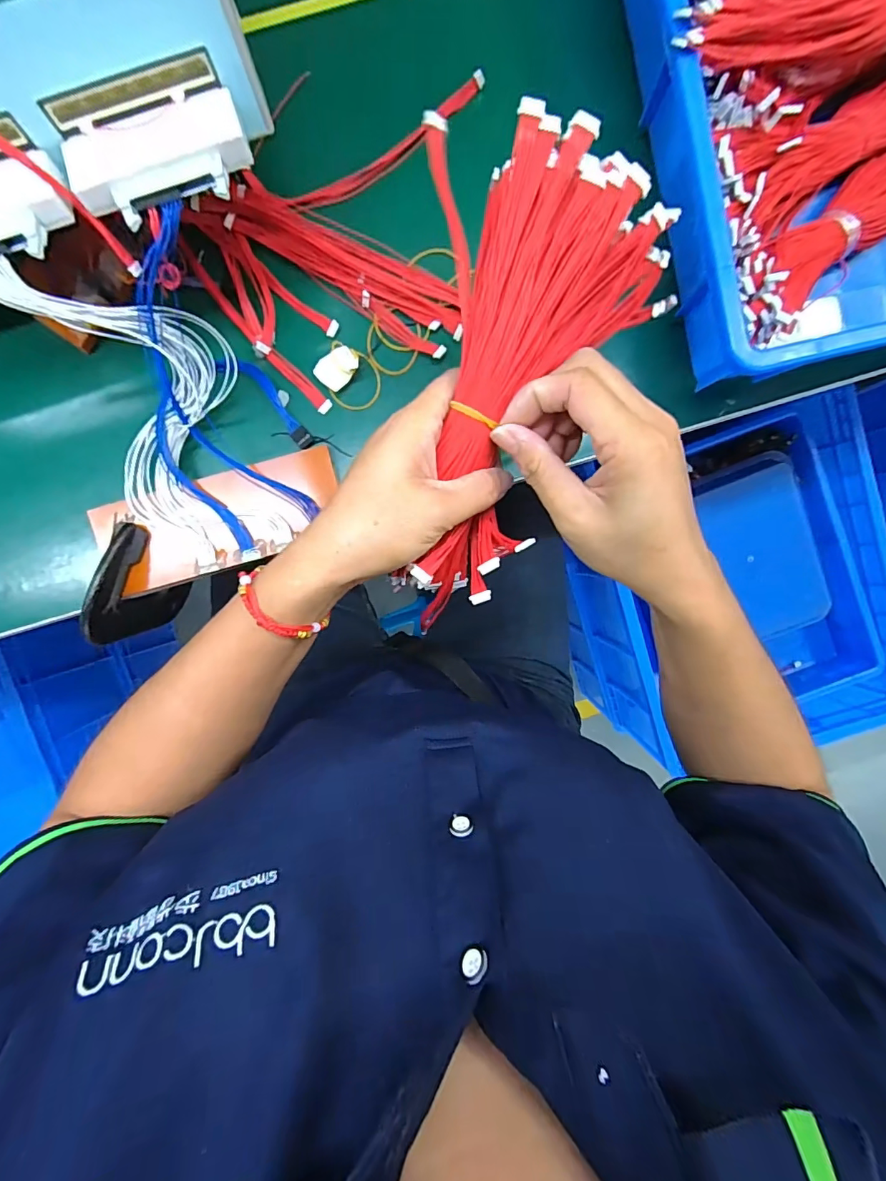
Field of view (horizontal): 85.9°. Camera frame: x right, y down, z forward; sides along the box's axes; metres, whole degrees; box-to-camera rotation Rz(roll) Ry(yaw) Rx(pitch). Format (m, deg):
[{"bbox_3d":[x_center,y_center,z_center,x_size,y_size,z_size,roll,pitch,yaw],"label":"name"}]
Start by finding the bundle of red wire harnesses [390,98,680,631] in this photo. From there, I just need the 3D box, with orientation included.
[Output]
[{"bbox_3d":[0.033,-0.097,0.254,0.117,0.043,0.250,15,110,-2],"label":"bundle of red wire harnesses"}]

